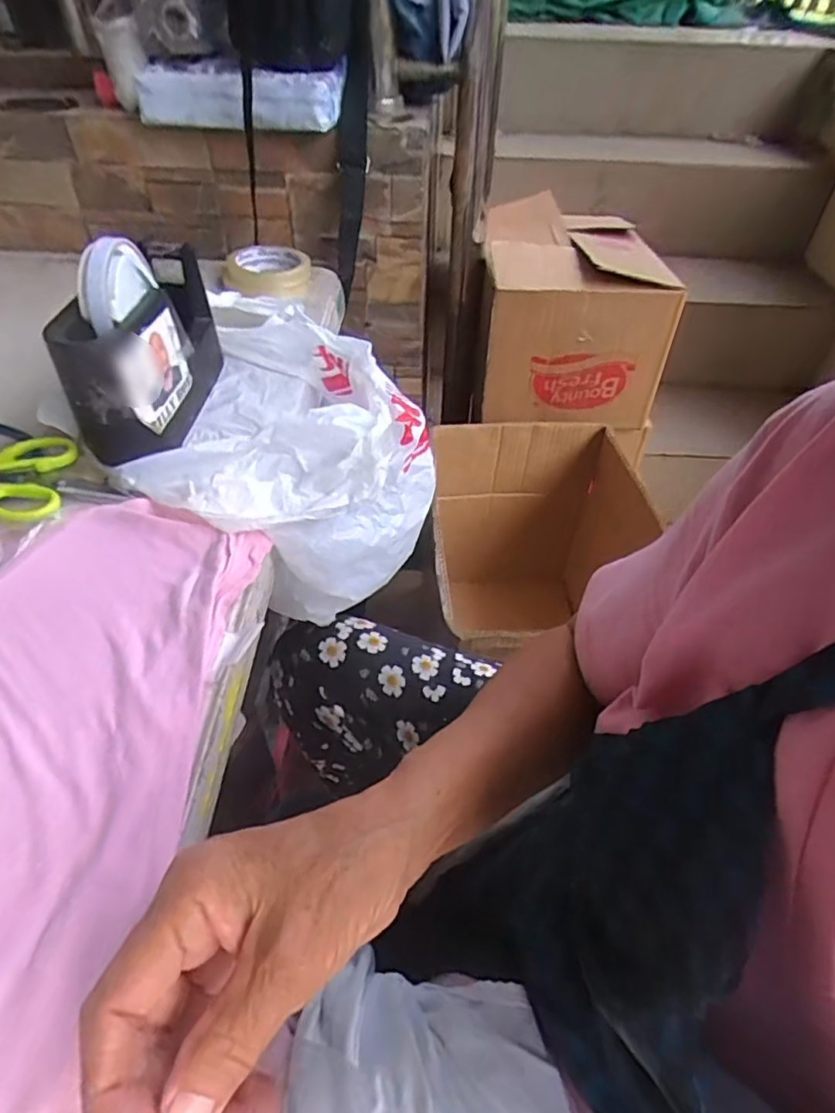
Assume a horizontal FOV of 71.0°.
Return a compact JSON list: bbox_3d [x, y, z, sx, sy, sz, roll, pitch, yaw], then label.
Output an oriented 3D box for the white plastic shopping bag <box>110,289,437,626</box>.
[{"bbox_3d":[-0.101,-0.104,0.504,0.230,0.130,0.291,8,47,6],"label":"white plastic shopping bag"}]

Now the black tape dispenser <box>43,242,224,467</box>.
[{"bbox_3d":[-0.206,-0.161,0.452,0.056,0.099,0.184,2,47,1],"label":"black tape dispenser"}]

